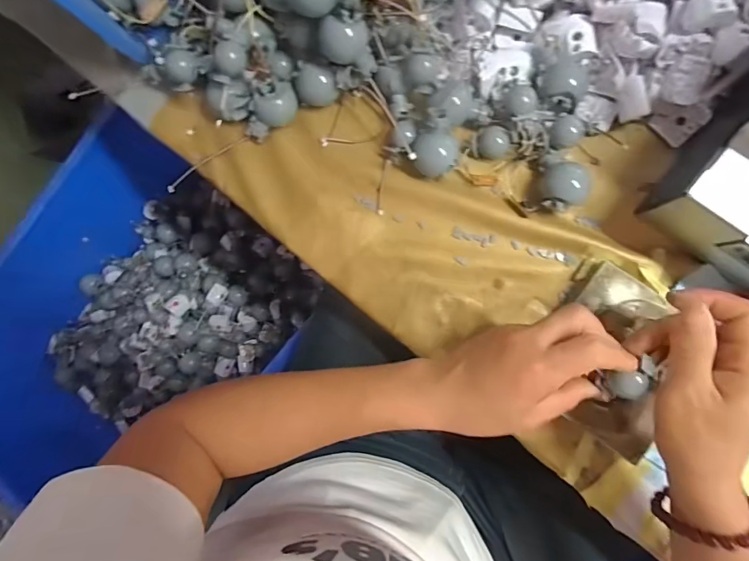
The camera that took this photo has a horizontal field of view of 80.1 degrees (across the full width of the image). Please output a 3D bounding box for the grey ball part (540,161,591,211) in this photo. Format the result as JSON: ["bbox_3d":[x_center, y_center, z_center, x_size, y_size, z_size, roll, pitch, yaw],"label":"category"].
[{"bbox_3d":[0.147,-0.074,0.353,0.037,0.029,0.033,-28,86,7],"label":"grey ball part"}]

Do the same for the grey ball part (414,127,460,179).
[{"bbox_3d":[0.050,-0.101,0.358,0.034,0.030,0.032,-1,90,8],"label":"grey ball part"}]

